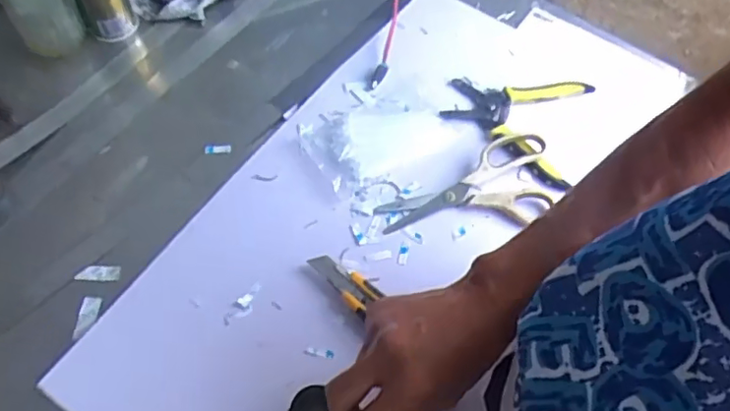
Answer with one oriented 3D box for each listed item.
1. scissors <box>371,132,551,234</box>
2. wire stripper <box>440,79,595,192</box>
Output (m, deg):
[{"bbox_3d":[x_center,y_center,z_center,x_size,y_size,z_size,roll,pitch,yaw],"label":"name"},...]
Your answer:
[{"bbox_3d":[0.106,-0.012,0.596,0.185,0.021,0.093,-18,61,-13],"label":"scissors"},{"bbox_3d":[0.163,-0.101,0.657,0.150,0.015,0.147,22,60,10],"label":"wire stripper"}]

